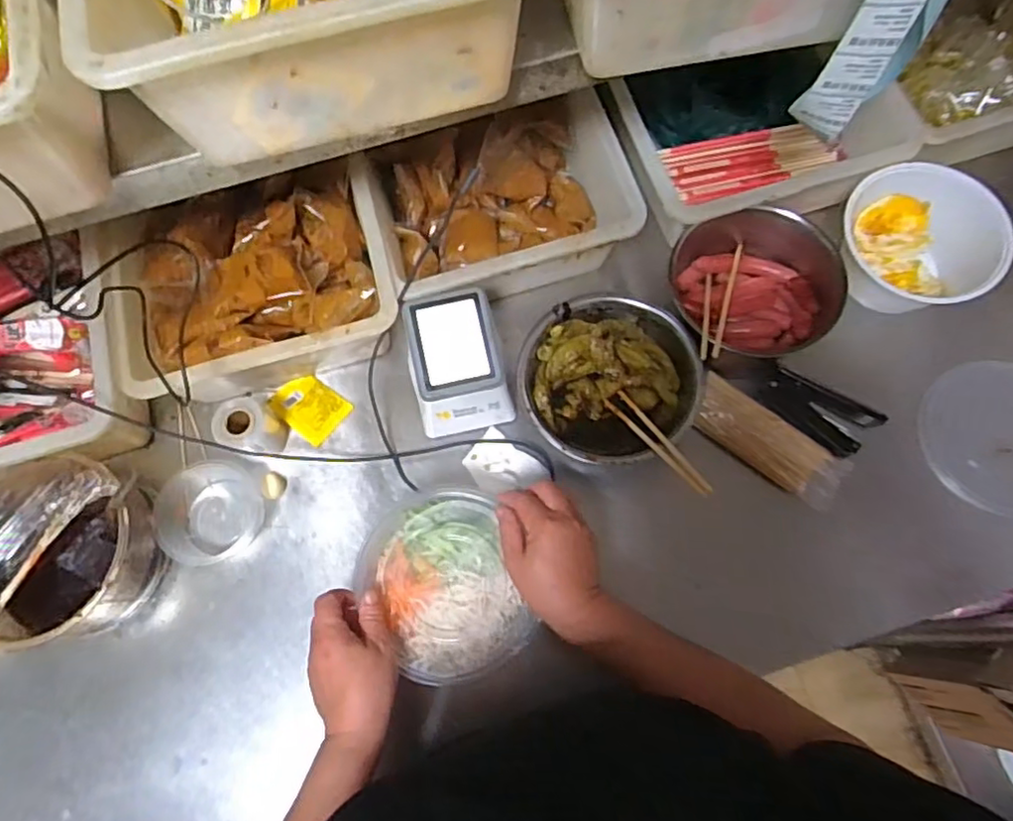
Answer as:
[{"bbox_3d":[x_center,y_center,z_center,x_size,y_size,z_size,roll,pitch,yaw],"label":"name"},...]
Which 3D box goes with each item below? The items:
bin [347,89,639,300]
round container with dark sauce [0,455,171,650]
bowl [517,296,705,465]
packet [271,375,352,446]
[{"bbox_3d":[-0.003,-0.222,0.704,0.275,0.090,0.192,-20,72,-5],"label":"bin"},{"bbox_3d":[-0.431,0.137,0.613,0.169,0.107,0.162,-1,72,2],"label":"round container with dark sauce"},{"bbox_3d":[0.110,-0.030,0.676,0.186,0.069,0.164,23,74,9],"label":"bowl"},{"bbox_3d":[-0.219,-0.004,0.703,0.078,0.009,0.058,36,76,13],"label":"packet"}]

